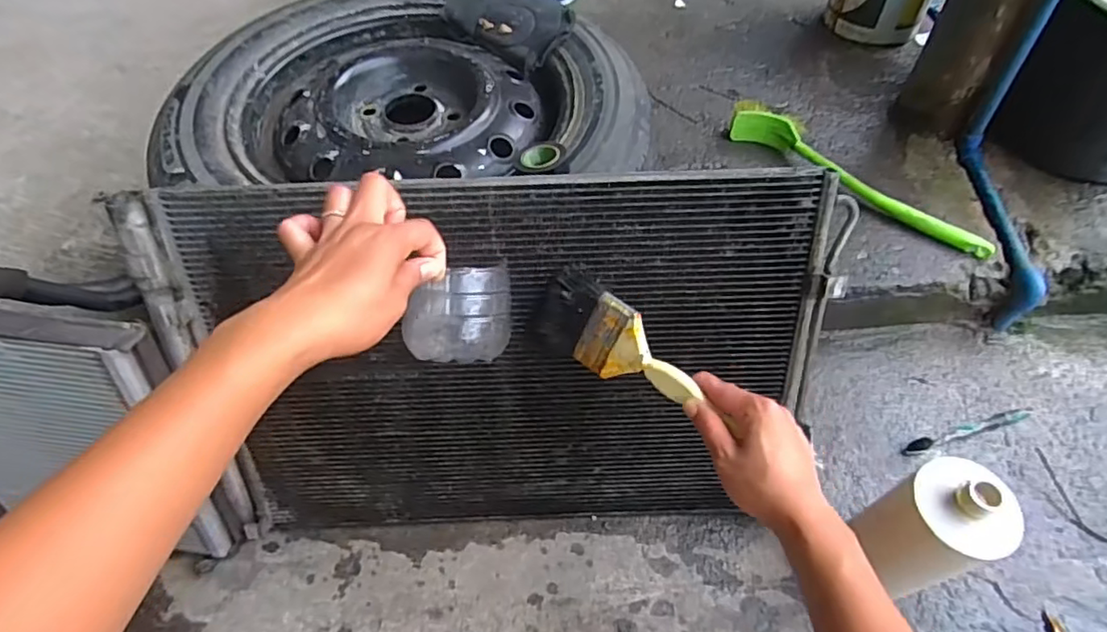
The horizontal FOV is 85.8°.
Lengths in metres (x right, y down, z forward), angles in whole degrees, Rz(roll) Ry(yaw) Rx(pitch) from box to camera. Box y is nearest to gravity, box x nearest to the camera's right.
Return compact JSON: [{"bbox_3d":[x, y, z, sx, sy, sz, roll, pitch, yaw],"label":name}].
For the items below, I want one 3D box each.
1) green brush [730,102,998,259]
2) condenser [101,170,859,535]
[{"bbox_3d":[0.407,-0.193,0.815,0.064,0.057,0.380,-37,61,-22],"label":"green brush"},{"bbox_3d":[-0.048,0.063,0.564,0.574,0.374,0.018,-2,30,0],"label":"condenser"}]

